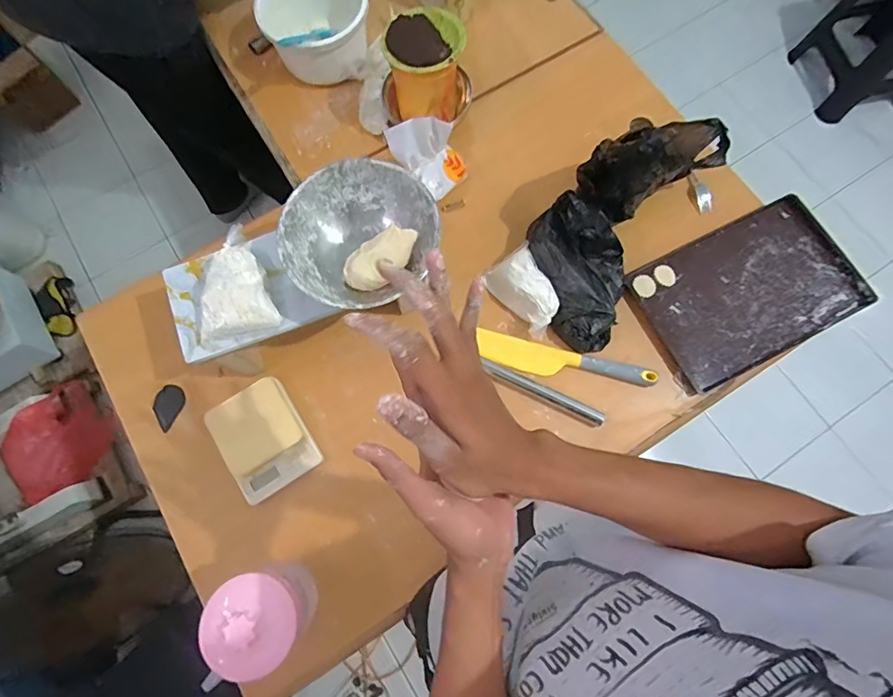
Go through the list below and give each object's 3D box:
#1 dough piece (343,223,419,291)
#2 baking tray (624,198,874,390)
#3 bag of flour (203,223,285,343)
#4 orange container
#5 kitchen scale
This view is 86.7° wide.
[{"bbox_3d":[-0.092,-0.128,0.672,0.112,0.031,0.067,-25,76,-6],"label":"dough piece"},{"bbox_3d":[0.537,-0.106,0.839,0.373,0.027,0.240,-26,76,-6],"label":"baking tray"},{"bbox_3d":[-0.322,-0.097,0.689,0.113,0.039,0.169,-20,76,-5],"label":"bag of flour"},{"bbox_3d":[-0.036,-0.495,0.857,0.129,0.168,0.114,6,75,2],"label":"orange container"},{"bbox_3d":[-0.301,0.146,0.771,0.132,0.027,0.169,-31,77,-7],"label":"kitchen scale"}]

